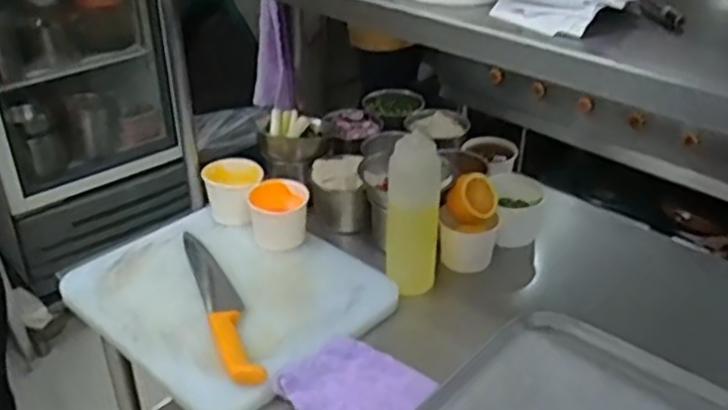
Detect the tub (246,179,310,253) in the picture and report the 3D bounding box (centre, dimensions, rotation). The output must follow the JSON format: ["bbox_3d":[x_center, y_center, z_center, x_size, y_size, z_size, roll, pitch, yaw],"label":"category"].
[{"bbox_3d":[-0.132,0.014,1.125,0.091,0.078,0.099,2,32,-1],"label":"tub"}]

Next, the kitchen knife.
[{"bbox_3d":[-0.194,0.121,0.980,0.049,0.032,0.337,-11,33,-19],"label":"kitchen knife"}]

